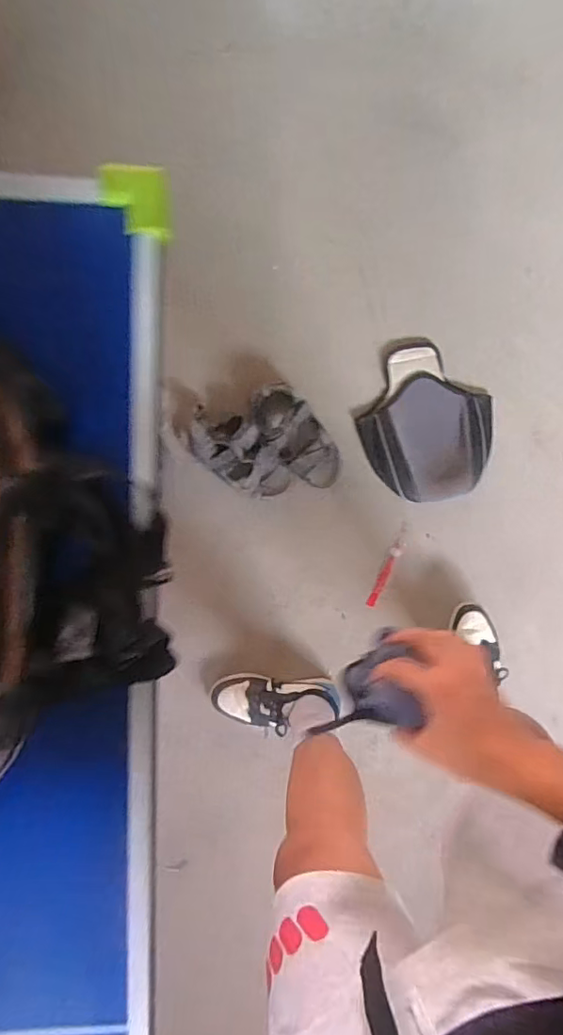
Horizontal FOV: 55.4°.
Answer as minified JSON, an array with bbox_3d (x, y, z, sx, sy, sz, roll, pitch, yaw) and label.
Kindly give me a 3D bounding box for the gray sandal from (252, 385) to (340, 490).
[{"bbox_3d":[0.035,-0.174,1.141,0.114,0.092,0.241,-39,90,0],"label":"gray sandal"}]

